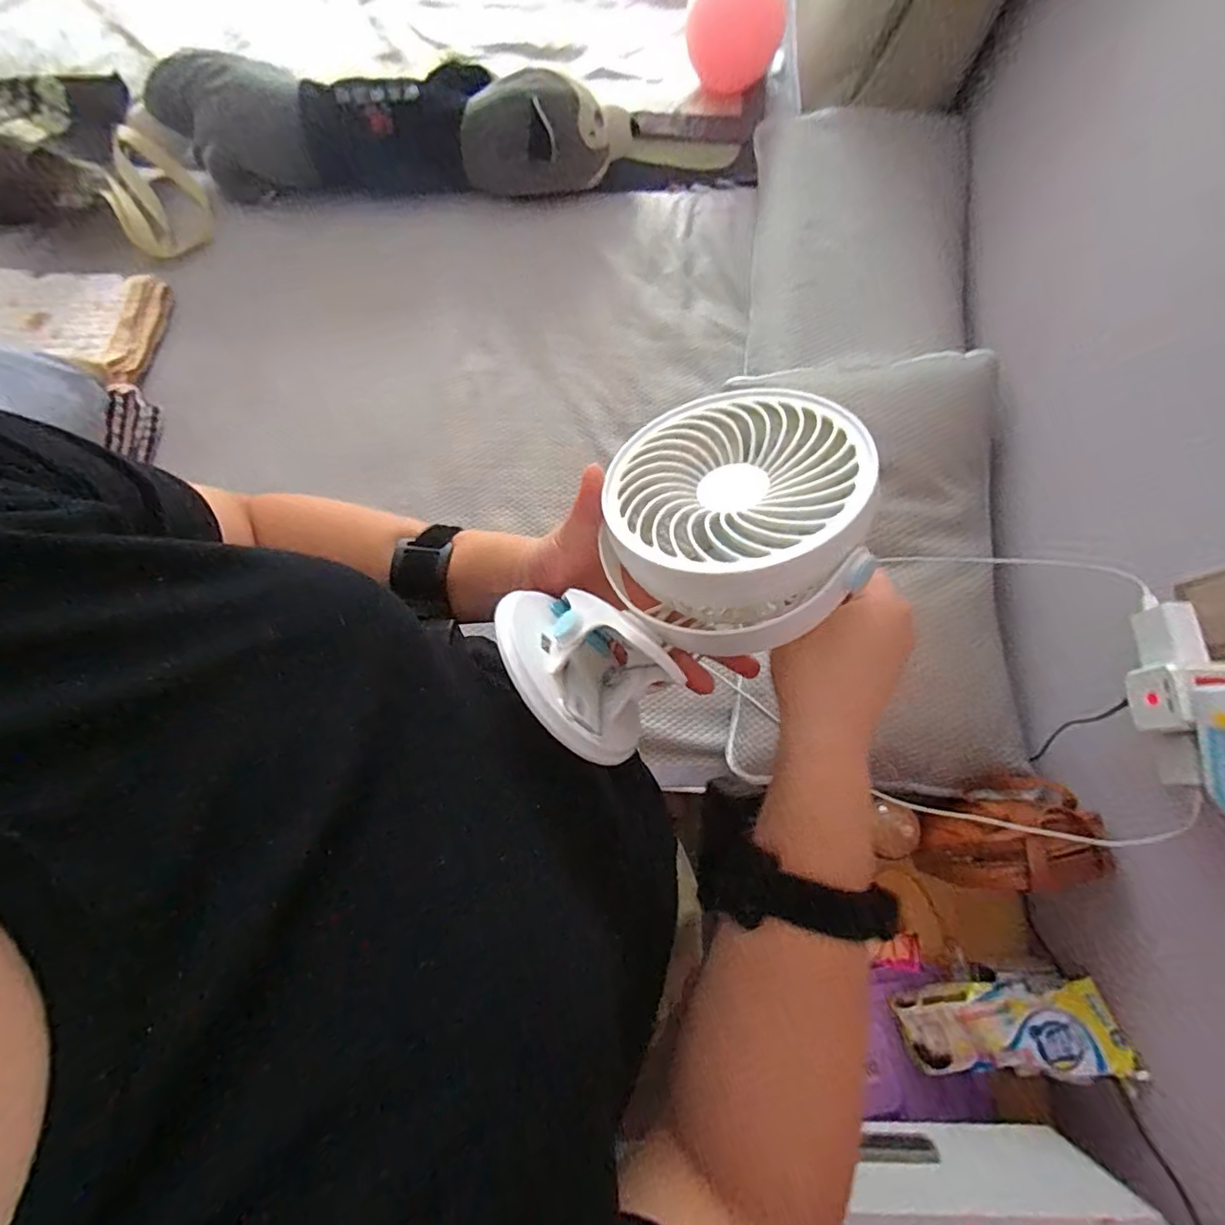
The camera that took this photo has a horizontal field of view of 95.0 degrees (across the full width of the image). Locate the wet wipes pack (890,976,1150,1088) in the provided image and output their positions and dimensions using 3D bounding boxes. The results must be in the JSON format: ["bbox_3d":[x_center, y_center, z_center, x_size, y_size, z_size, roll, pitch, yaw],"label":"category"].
[{"bbox_3d":[0.473,0.504,0.679,0.236,0.044,0.098,-15,73,21],"label":"wet wipes pack"}]

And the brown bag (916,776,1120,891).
[{"bbox_3d":[0.481,0.273,0.683,0.184,0.121,0.115,-15,75,-5],"label":"brown bag"}]

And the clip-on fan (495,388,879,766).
[{"bbox_3d":[0.037,-0.021,0.301,0.198,0.097,0.146,-23,49,0],"label":"clip-on fan"}]

